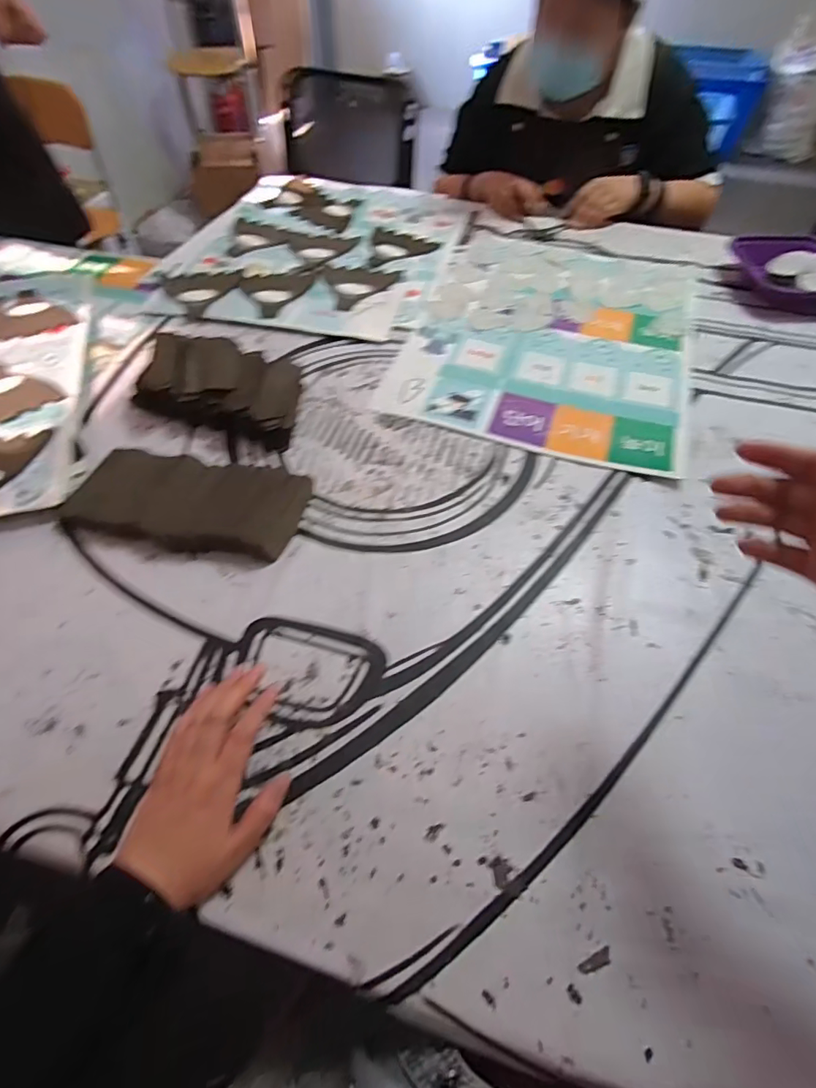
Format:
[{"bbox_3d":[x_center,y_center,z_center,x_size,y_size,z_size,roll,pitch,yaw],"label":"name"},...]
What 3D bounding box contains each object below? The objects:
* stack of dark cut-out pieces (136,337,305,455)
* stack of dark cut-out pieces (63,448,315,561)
[{"bbox_3d":[-0.227,-0.193,0.623,0.205,0.051,0.117,14,57,8],"label":"stack of dark cut-out pieces"},{"bbox_3d":[-0.233,-0.046,0.535,0.238,0.030,0.106,9,56,4],"label":"stack of dark cut-out pieces"}]

